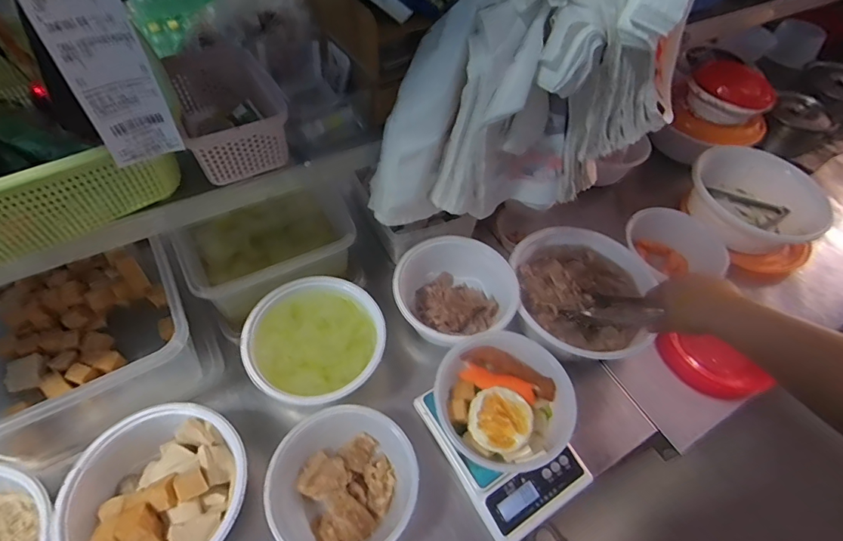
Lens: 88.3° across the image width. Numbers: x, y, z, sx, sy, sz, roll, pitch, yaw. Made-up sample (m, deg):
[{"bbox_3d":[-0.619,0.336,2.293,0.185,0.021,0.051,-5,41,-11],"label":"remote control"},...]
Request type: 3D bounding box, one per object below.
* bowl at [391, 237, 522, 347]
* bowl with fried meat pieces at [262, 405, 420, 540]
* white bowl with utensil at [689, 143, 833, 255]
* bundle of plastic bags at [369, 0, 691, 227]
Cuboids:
[{"bbox_3d":[0.053,0.043,0.667,0.167,0.074,0.174,3,55,-4],"label":"bowl"},{"bbox_3d":[-0.090,0.253,0.514,0.158,0.065,0.159,3,55,-4],"label":"bowl with fried meat pieces"},{"bbox_3d":[0.641,-0.127,0.848,0.239,0.089,0.210,32,59,16],"label":"white bowl with utensil"},{"bbox_3d":[0.133,-0.229,0.518,0.393,0.319,0.141,-8,57,-11],"label":"bundle of plastic bags"}]

